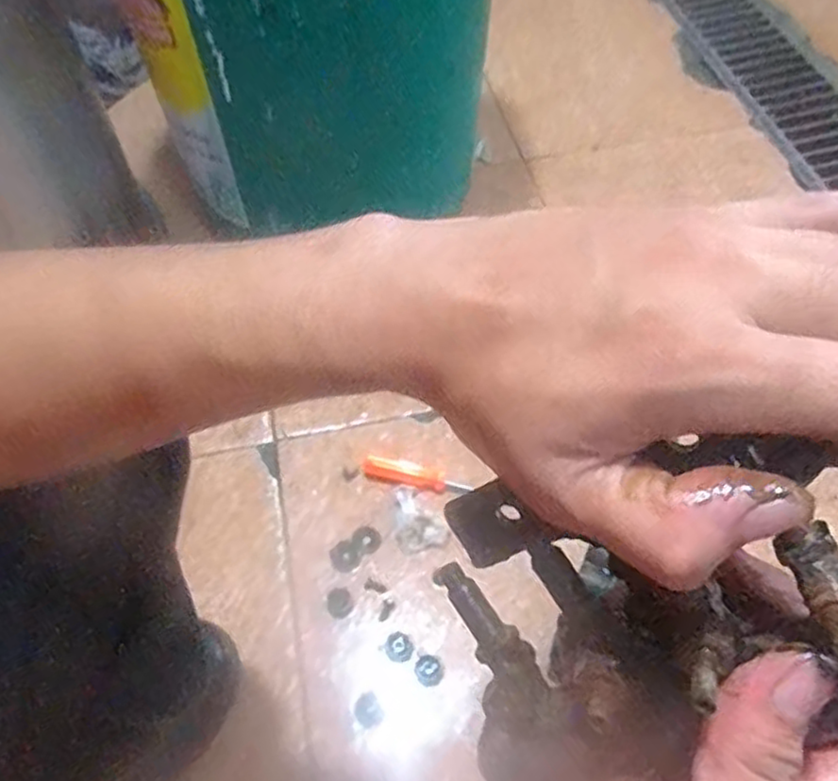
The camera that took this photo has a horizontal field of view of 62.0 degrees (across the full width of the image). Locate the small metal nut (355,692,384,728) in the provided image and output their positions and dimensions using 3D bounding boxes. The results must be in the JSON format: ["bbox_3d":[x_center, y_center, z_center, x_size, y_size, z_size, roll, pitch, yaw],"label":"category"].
[{"bbox_3d":[-0.044,0.277,0.603,0.023,0.004,0.027,-28,59,-15],"label":"small metal nut"}]

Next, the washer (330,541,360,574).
[{"bbox_3d":[-0.073,0.162,0.681,0.028,0.004,0.031,-32,60,-17],"label":"washer"}]

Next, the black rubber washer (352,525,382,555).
[{"bbox_3d":[-0.052,0.147,0.688,0.027,0.004,0.030,-32,60,-17],"label":"black rubber washer"}]

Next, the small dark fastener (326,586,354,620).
[{"bbox_3d":[-0.074,0.199,0.656,0.025,0.004,0.028,-21,57,-11],"label":"small dark fastener"}]

